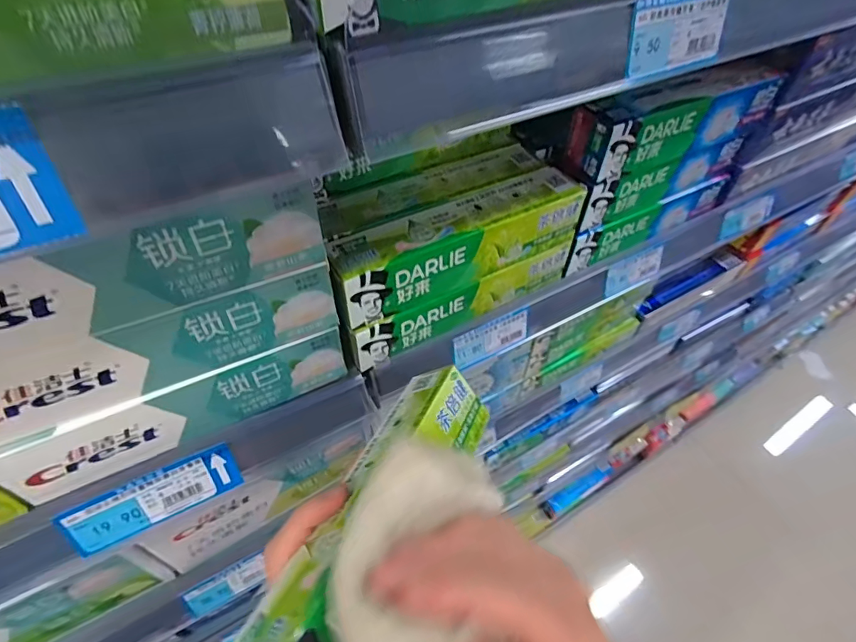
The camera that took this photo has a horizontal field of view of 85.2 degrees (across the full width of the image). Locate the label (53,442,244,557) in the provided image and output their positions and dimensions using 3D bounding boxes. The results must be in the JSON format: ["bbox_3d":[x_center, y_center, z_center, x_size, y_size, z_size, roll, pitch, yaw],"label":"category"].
[{"bbox_3d":[-0.176,0.116,0.304,0.098,0.039,0.006,-23,29,-21],"label":"label"}]

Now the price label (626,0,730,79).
[{"bbox_3d":[0.139,-0.160,0.256,0.076,0.040,0.004,-23,42,-19],"label":"price label"}]

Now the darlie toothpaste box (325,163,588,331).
[{"bbox_3d":[0.024,-0.060,0.343,0.198,0.044,0.046,-24,56,-21],"label":"darlie toothpaste box"}]

